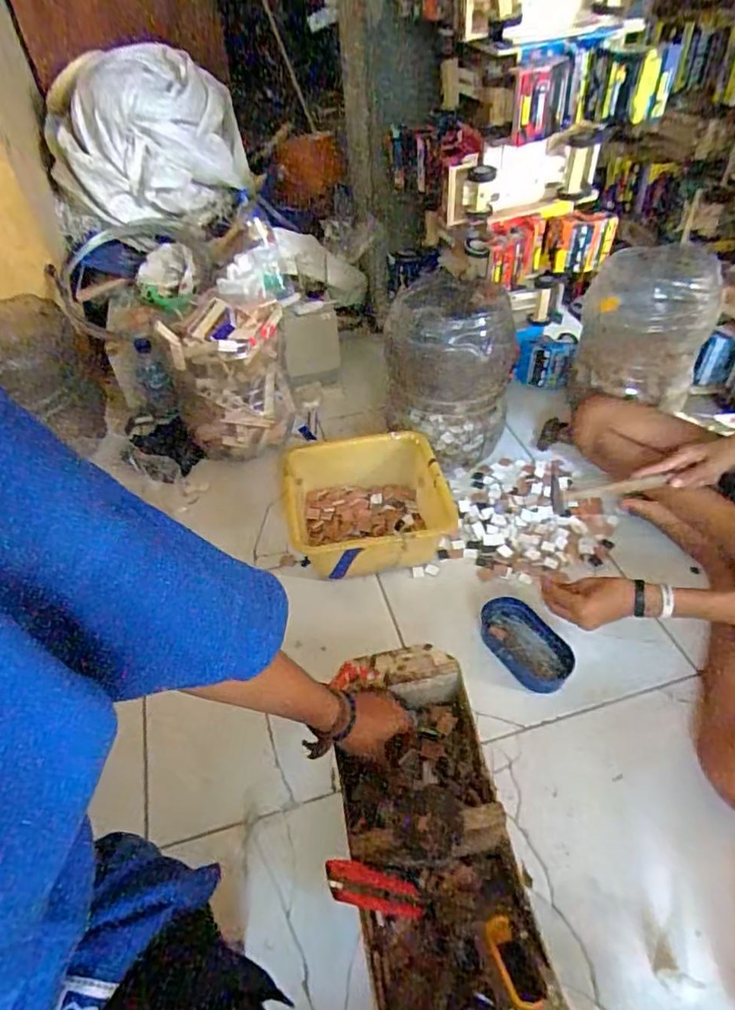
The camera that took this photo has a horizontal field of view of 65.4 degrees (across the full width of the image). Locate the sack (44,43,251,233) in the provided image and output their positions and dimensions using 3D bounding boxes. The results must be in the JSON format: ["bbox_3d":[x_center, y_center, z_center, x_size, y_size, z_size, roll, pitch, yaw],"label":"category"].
[{"bbox_3d":[-0.531,-0.882,1.372,0.443,0.302,0.297,-14,46,-9],"label":"sack"}]

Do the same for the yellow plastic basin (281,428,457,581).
[{"bbox_3d":[0.007,0.005,1.040,0.281,0.126,0.255,-7,46,-2],"label":"yellow plastic basin"}]

